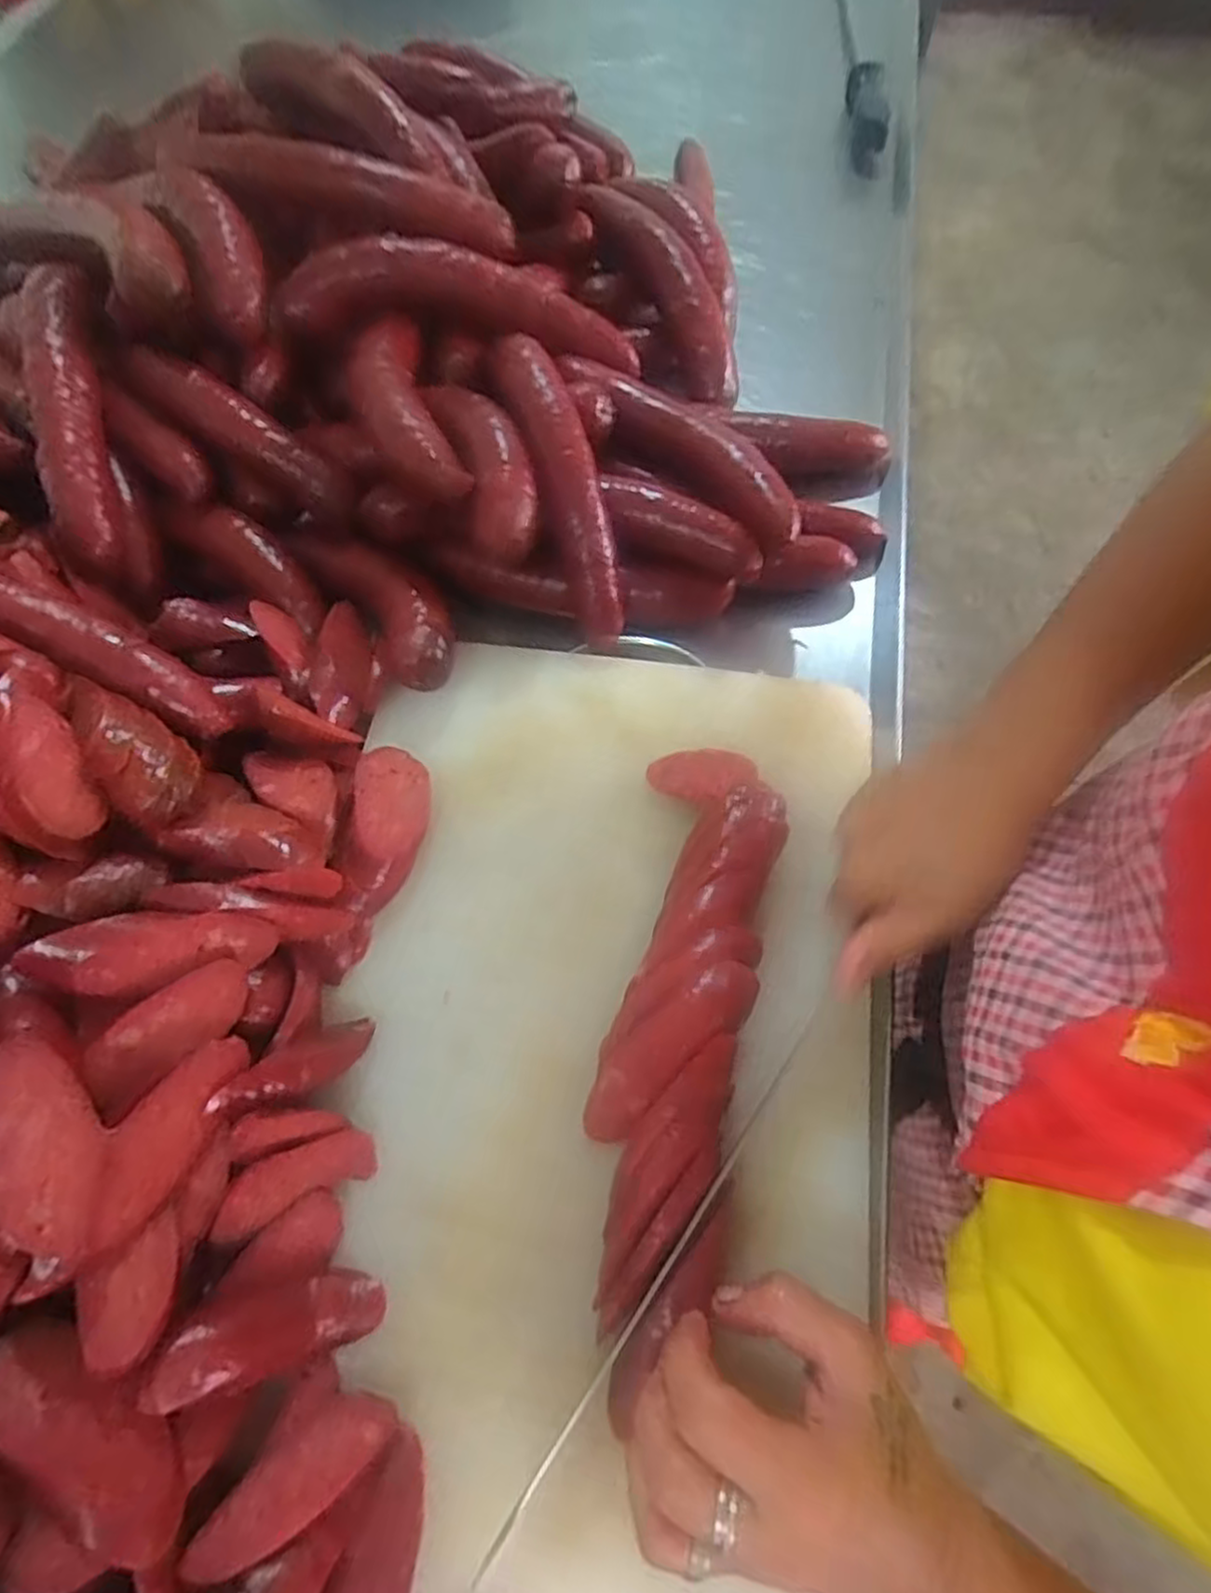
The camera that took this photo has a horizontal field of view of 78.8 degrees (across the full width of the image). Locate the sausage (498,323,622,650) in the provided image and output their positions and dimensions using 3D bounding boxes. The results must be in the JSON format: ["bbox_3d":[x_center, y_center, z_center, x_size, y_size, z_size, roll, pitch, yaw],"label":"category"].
[{"bbox_3d":[-0.025,-0.198,0.458,0.032,0.038,0.203,-17,89,-7],"label":"sausage"}]

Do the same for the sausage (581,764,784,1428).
[{"bbox_3d":[0.036,0.099,0.344,0.066,0.031,0.281,11,64,5],"label":"sausage"}]

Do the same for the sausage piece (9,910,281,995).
[{"bbox_3d":[-0.195,0.066,0.318,0.095,0.020,0.029,-4,64,-23],"label":"sausage piece"}]

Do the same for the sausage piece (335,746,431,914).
[{"bbox_3d":[-0.120,0.013,0.408,0.040,0.026,0.096,-2,65,0],"label":"sausage piece"}]

